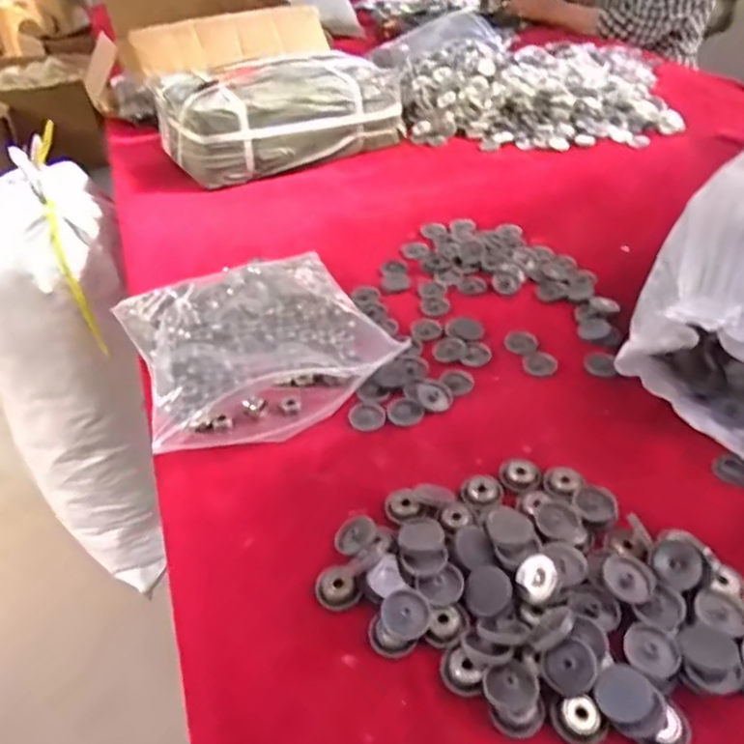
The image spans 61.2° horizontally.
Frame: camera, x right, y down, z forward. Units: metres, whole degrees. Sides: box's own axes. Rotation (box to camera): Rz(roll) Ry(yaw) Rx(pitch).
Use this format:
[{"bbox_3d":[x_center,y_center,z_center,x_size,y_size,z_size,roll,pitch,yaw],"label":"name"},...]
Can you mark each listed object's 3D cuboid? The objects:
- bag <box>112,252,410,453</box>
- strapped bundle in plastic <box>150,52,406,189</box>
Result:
[{"bbox_3d":[-0.121,-0.035,0.650,0.242,0.045,0.258,-19,43,-19],"label":"bag"},{"bbox_3d":[-0.161,-0.462,1.111,0.399,0.130,0.233,-22,44,-22],"label":"strapped bundle in plastic"}]

